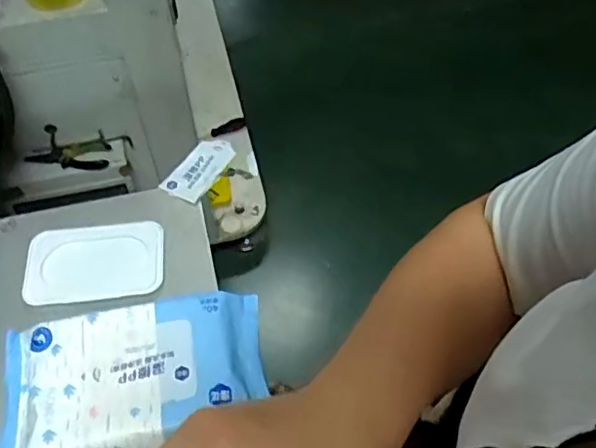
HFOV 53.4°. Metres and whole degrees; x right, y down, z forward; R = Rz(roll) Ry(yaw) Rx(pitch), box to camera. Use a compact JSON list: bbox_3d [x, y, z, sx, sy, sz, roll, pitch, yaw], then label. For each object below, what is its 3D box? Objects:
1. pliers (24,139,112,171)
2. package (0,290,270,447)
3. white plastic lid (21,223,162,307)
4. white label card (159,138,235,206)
[{"bbox_3d":[-0.442,-0.130,1.141,0.159,0.022,0.056,-4,55,-2],"label":"pliers"},{"bbox_3d":[-0.118,0.116,0.428,0.184,0.045,0.106,-10,55,-6],"label":"package"},{"bbox_3d":[-0.171,0.032,0.501,0.111,0.009,0.073,-4,53,-5],"label":"white plastic lid"},{"bbox_3d":[-0.094,-0.054,0.568,0.043,0.006,0.075,24,61,20],"label":"white label card"}]

